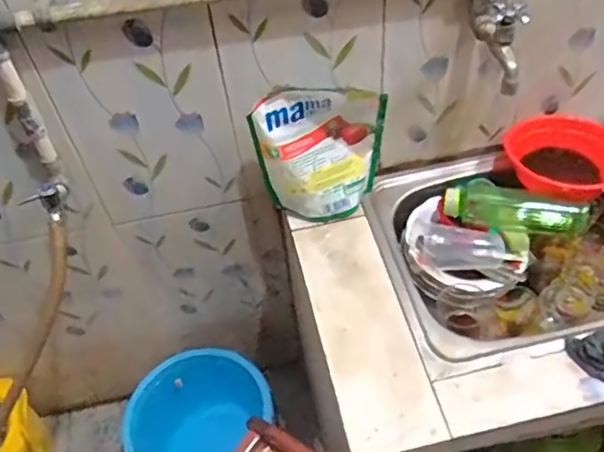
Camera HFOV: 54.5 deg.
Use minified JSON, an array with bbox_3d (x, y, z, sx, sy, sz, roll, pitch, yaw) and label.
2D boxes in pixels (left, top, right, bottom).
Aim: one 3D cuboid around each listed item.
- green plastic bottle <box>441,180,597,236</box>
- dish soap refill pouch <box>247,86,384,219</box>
[{"bbox_3d":[0.349,-0.029,0.965,0.219,0.077,0.065,6,51,10],"label":"green plastic bottle"},{"bbox_3d":[0.030,-0.111,0.918,0.198,0.216,0.071,-7,50,0],"label":"dish soap refill pouch"}]

